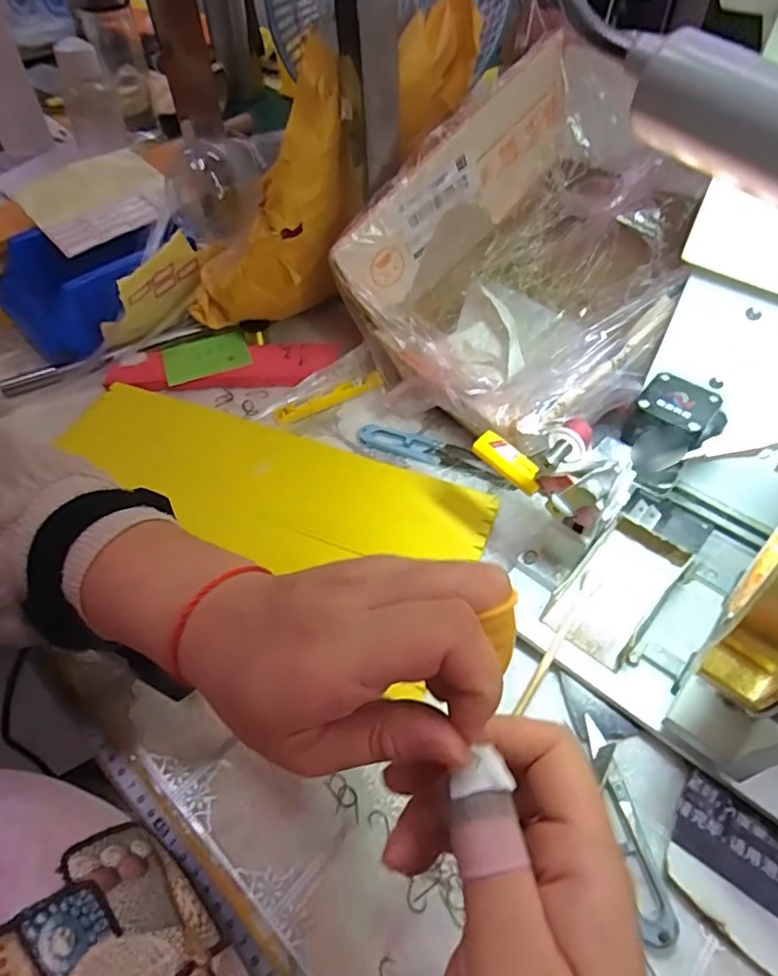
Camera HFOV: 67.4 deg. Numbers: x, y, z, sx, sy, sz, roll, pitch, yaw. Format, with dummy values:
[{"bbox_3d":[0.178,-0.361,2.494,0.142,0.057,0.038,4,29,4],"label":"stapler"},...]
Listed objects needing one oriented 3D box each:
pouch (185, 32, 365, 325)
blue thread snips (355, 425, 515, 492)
[{"bbox_3d":[-0.076,-0.224,0.485,0.109,0.252,0.080,27,51,-19],"label":"pouch"},{"bbox_3d":[0.038,-0.029,0.467,0.129,0.006,0.027,20,53,15],"label":"blue thread snips"}]

